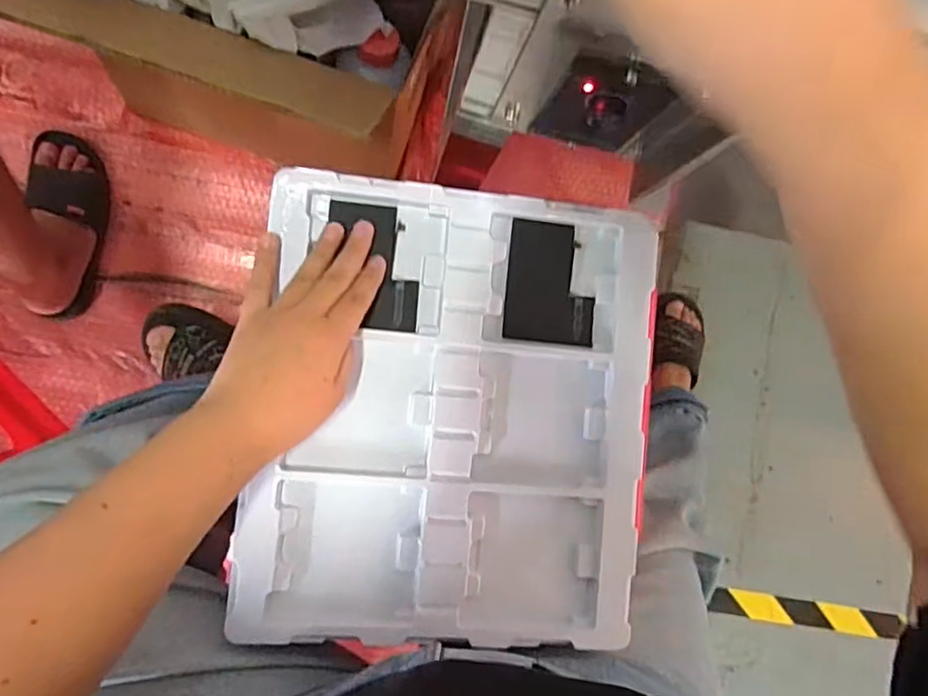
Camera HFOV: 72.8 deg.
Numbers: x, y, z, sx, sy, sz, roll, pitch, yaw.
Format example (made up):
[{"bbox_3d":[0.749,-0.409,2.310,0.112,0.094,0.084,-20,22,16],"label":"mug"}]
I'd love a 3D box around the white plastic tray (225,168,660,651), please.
[{"bbox_3d":[-0.004,0.046,0.445,0.273,0.035,0.313,6,91,-8],"label":"white plastic tray"}]

